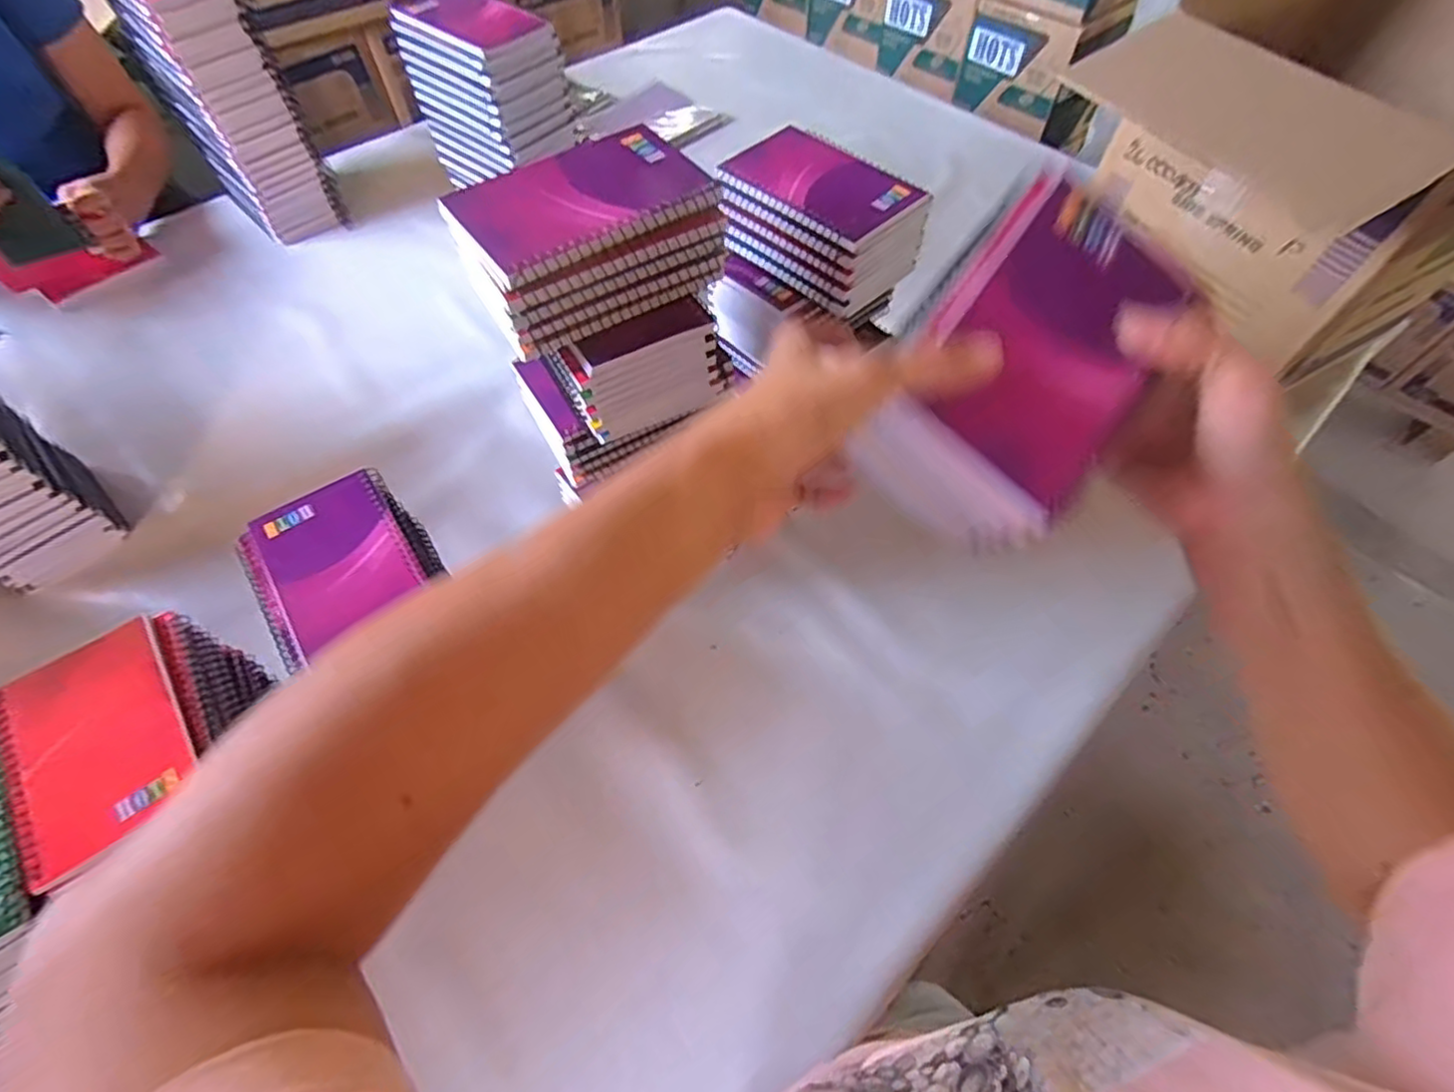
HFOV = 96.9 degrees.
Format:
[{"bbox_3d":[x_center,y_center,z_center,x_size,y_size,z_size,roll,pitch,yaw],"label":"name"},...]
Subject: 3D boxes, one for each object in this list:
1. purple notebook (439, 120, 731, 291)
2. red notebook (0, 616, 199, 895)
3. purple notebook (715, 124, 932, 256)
[{"bbox_3d":[-0.077,-0.186,0.341,0.133,0.011,0.082,-30,64,-18],"label":"purple notebook"},{"bbox_3d":[-0.353,0.109,0.363,0.084,0.014,0.129,-35,66,-20],"label":"red notebook"},{"bbox_3d":[0.067,-0.252,0.451,0.123,0.015,0.083,40,66,20],"label":"purple notebook"}]

